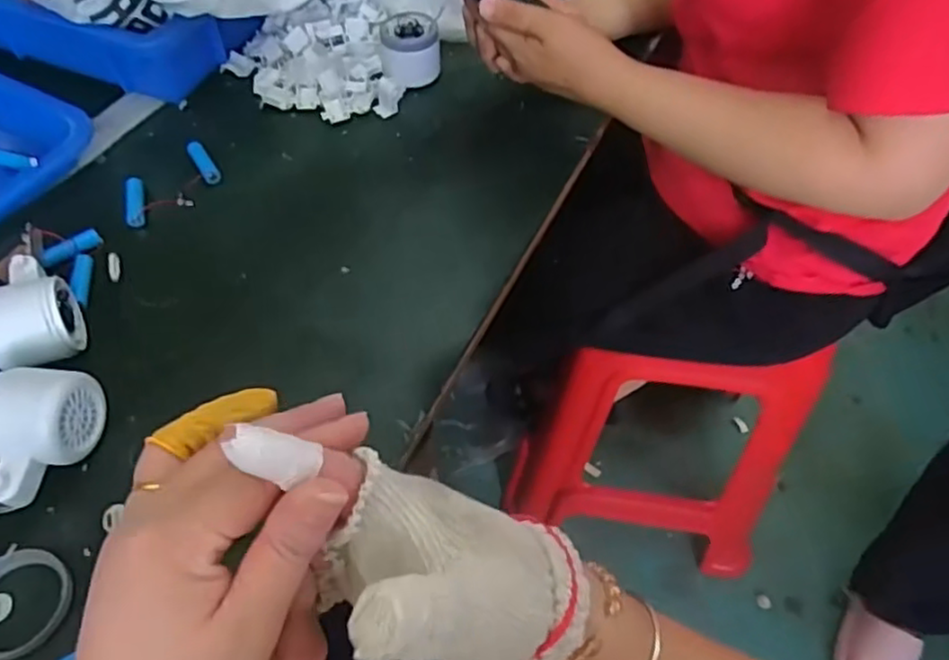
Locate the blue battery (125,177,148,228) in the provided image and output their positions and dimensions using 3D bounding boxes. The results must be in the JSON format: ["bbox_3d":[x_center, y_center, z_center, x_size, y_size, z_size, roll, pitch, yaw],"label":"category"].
[{"bbox_3d":[-0.286,-0.107,0.572,0.015,0.011,0.054,-11,55,-13],"label":"blue battery"}]

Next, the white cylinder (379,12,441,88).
[{"bbox_3d":[-0.064,-0.281,0.680,0.062,0.050,0.059,-1,54,-6],"label":"white cylinder"}]

